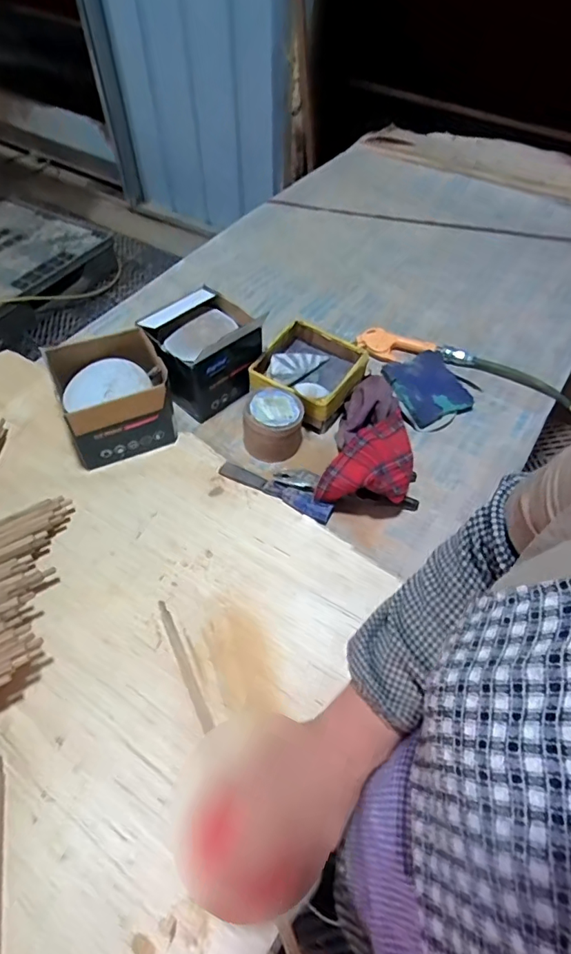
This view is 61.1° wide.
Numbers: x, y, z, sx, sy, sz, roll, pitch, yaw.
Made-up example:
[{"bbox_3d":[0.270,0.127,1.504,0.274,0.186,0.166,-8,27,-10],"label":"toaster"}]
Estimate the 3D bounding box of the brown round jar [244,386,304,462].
[{"bbox_3d":[-0.017,-0.076,0.683,0.076,0.061,0.084,32,60,18],"label":"brown round jar"}]

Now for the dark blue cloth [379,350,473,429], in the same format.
[{"bbox_3d":[0.224,-0.144,0.760,0.111,0.026,0.120,-21,59,-16],"label":"dark blue cloth"}]

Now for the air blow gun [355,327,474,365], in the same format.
[{"bbox_3d":[0.213,-0.210,0.812,0.184,0.025,0.061,22,58,12],"label":"air blow gun"}]

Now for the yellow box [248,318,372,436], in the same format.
[{"bbox_3d":[0.034,-0.158,0.741,0.140,0.069,0.141,25,59,14],"label":"yellow box"}]

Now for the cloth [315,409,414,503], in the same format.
[{"bbox_3d":[0.129,-0.021,0.642,0.096,0.072,0.176,31,60,19],"label":"cloth"}]

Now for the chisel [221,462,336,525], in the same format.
[{"bbox_3d":[-0.015,0.015,0.663,0.169,0.018,0.027,26,59,15],"label":"chisel"}]

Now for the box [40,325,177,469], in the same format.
[{"bbox_3d":[-0.239,-0.112,0.685,0.136,0.107,0.140,-22,60,-16],"label":"box"}]

